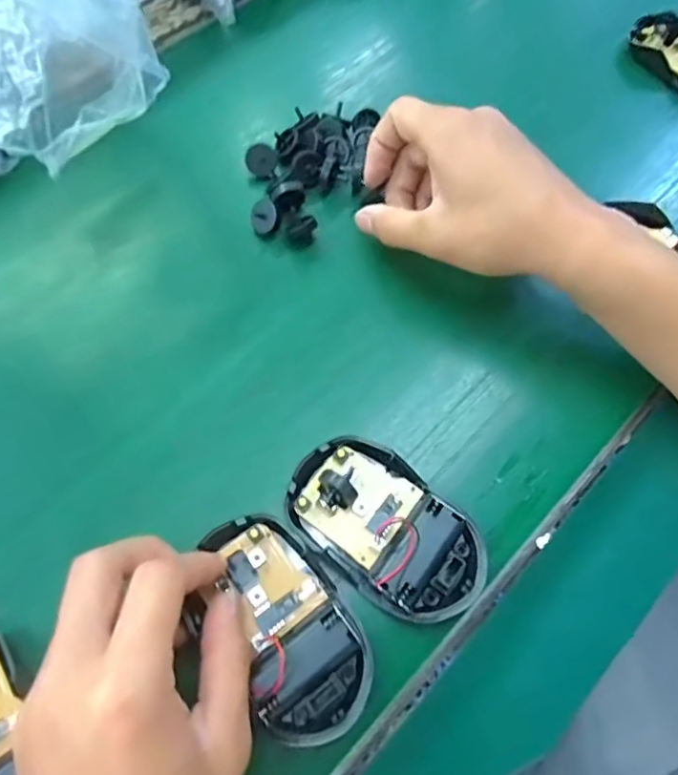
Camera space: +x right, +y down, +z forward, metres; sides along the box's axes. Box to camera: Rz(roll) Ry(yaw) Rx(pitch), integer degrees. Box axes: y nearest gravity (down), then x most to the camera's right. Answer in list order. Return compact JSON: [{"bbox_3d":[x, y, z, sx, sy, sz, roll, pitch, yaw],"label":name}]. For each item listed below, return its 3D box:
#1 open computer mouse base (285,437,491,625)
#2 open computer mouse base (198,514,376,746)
[{"bbox_3d":[0.022,0.065,0.258,0.096,0.023,0.057,39,71,14],"label":"open computer mouse base"},{"bbox_3d":[-0.022,0.101,0.243,0.049,0.016,0.096,-26,67,-12],"label":"open computer mouse base"}]

